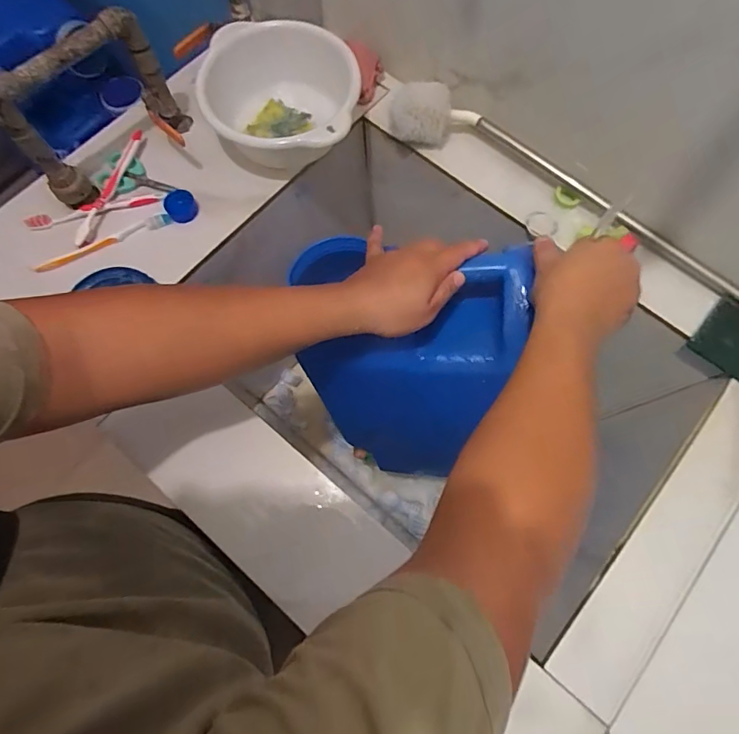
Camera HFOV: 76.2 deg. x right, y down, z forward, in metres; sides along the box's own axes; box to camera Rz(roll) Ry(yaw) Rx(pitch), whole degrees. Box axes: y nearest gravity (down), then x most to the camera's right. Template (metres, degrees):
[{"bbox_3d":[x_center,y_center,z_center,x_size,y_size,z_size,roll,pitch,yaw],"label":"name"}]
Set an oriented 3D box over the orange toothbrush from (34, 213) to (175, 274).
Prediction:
[{"bbox_3d":[-0.343,-0.162,0.608,0.176,0.015,0.014,-26,73,-7],"label":"orange toothbrush"}]

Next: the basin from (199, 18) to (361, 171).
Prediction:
[{"bbox_3d":[-0.123,-0.351,0.633,0.199,0.096,0.199,0,72,1],"label":"basin"}]

